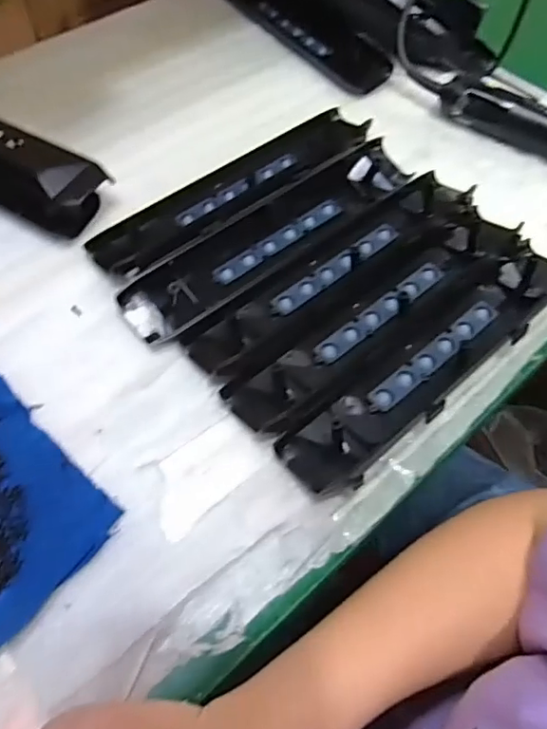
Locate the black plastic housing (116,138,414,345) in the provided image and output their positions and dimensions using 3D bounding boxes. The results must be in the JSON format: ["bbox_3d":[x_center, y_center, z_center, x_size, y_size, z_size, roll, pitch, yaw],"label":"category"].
[{"bbox_3d":[0.005,-0.108,0.442,0.277,0.023,0.050,-38,67,-22],"label":"black plastic housing"}]

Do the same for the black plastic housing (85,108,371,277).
[{"bbox_3d":[-0.026,-0.152,0.465,0.269,0.024,0.071,-37,67,-22],"label":"black plastic housing"}]

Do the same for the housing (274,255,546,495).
[{"bbox_3d":[0.119,-0.007,0.389,0.270,0.019,0.050,-36,66,-22],"label":"housing"}]

